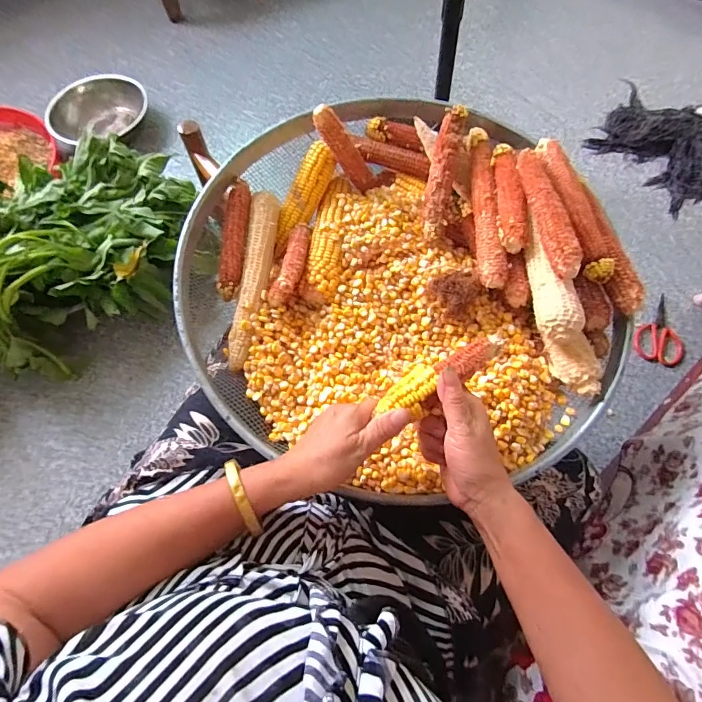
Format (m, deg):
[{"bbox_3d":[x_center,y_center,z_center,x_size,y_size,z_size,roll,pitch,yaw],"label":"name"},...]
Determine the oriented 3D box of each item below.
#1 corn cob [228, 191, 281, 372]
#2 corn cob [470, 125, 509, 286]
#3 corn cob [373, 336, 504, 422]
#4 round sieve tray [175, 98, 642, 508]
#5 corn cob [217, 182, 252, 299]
[{"bbox_3d":[-0.118,-0.094,0.500,0.030,0.028,0.233,5,68,3],"label":"corn cob"},{"bbox_3d":[0.164,-0.179,0.501,0.029,0.023,0.223,0,68,1],"label":"corn cob"},{"bbox_3d":[0.085,0.024,0.373,0.132,0.026,0.037,-27,70,-15],"label":"corn cob"},{"bbox_3d":[0.059,-0.092,0.475,0.494,0.106,0.469,0,68,1],"label":"round sieve tray"},{"bbox_3d":[-0.142,-0.138,0.501,0.026,0.027,0.157,2,68,2],"label":"corn cob"}]

